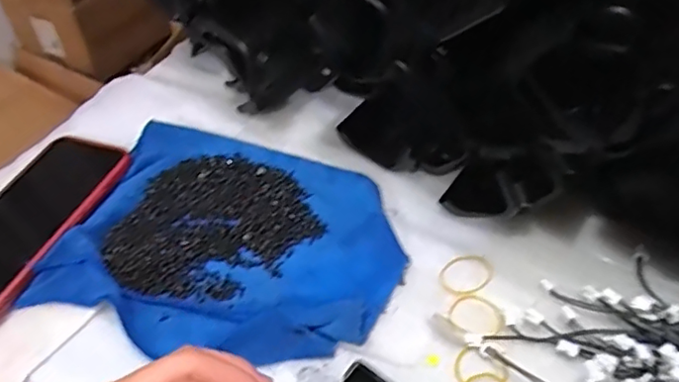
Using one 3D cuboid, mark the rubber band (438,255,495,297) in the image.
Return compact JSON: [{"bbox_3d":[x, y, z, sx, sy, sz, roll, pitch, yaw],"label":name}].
[{"bbox_3d":[0.079,0.051,0.364,0.034,0.004,0.026,-22,50,-12],"label":"rubber band"}]

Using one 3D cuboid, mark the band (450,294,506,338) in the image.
[{"bbox_3d":[0.082,0.074,0.347,0.031,0.006,0.028,11,49,14],"label":"band"}]

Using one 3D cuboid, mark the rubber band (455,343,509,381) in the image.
[{"bbox_3d":[0.077,0.101,0.325,0.028,0.007,0.023,25,54,25],"label":"rubber band"}]

